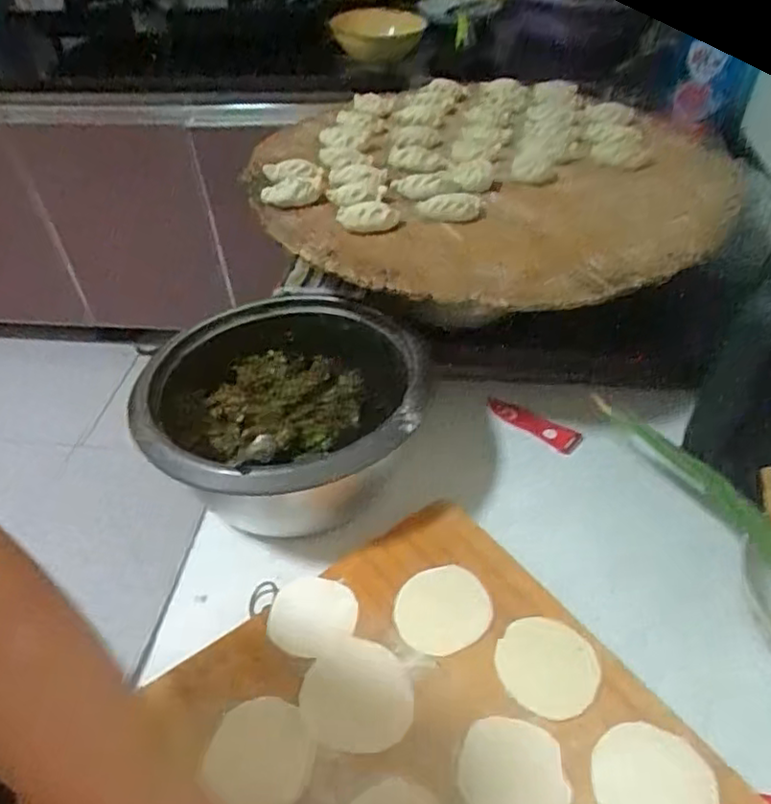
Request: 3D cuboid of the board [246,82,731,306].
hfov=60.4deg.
[{"bbox_3d":[0.103,-0.232,0.680,0.448,0.051,0.426,-2,44,2],"label":"board"}]

